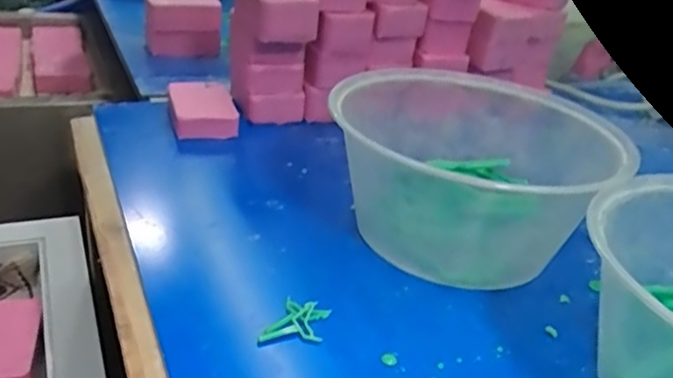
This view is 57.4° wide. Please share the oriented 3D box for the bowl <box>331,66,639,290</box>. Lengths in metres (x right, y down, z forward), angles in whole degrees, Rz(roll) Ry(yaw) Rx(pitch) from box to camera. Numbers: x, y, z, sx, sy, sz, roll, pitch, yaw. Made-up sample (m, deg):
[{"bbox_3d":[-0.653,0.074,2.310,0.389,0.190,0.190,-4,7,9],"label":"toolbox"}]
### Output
[{"bbox_3d":[0.086,-0.010,0.369,0.145,0.078,0.174,-16,36,-37],"label":"bowl"}]

